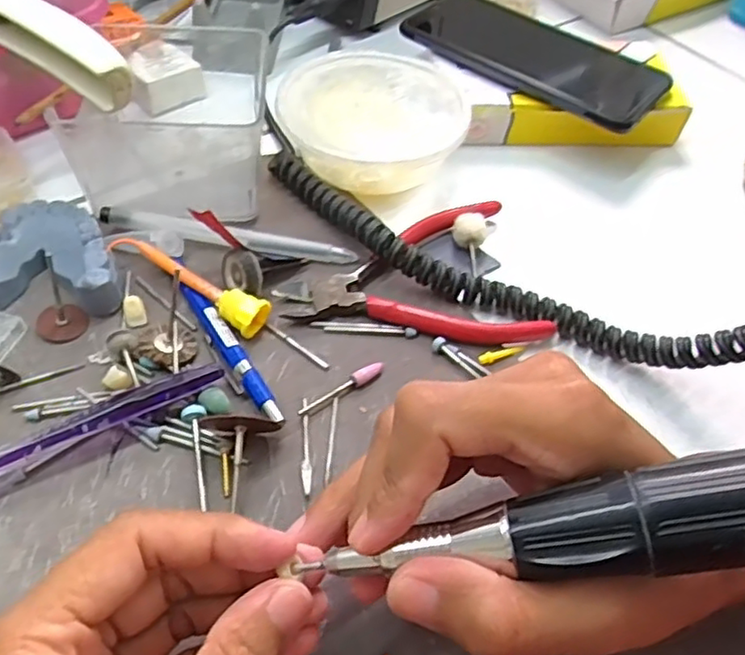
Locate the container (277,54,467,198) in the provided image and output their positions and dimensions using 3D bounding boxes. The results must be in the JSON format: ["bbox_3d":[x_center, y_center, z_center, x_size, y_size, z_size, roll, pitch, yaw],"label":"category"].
[{"bbox_3d":[-0.003,-0.115,0.370,0.099,0.037,0.099,3,52,-3],"label":"container"}]

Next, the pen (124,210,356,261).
[{"bbox_3d":[-0.071,-0.046,0.323,0.125,0.011,0.012,6,52,0],"label":"pen"}]

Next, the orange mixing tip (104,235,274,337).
[{"bbox_3d":[-0.085,-0.022,0.300,0.083,0.017,0.018,29,55,17],"label":"orange mixing tip"}]

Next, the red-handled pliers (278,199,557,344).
[{"bbox_3d":[0.018,-0.029,0.320,0.120,0.011,0.096,-7,53,-10],"label":"red-handled pliers"}]

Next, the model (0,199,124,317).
[{"bbox_3d":[-0.152,-0.029,0.295,0.058,0.021,0.062,-22,57,-21],"label":"model"}]

